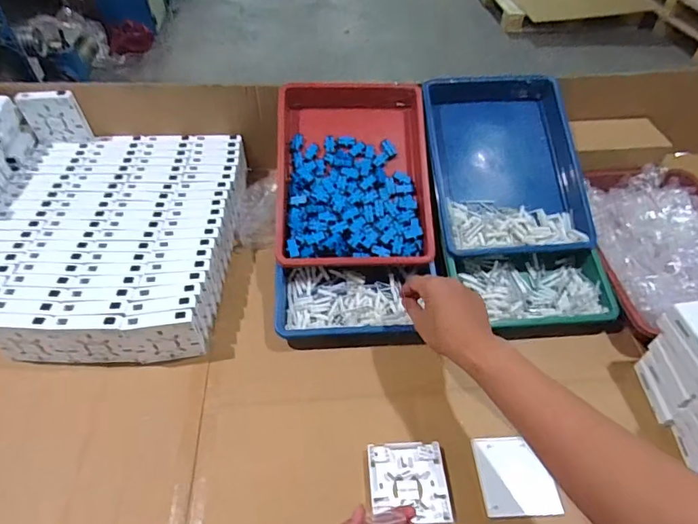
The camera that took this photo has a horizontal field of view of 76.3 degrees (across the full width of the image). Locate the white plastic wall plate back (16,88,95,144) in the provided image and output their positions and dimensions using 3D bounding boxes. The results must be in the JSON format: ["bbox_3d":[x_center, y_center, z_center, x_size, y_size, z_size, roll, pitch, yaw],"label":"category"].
[{"bbox_3d":[-0.505,-0.249,0.766,0.092,0.088,0.018,-6,49,-7],"label":"white plastic wall plate back"}]

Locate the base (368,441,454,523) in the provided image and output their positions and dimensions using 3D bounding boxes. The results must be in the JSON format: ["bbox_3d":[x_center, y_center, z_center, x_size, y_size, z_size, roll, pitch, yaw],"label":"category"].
[{"bbox_3d":[0.069,0.256,0.517,0.087,0.014,0.084,-2,49,-3],"label":"base"}]

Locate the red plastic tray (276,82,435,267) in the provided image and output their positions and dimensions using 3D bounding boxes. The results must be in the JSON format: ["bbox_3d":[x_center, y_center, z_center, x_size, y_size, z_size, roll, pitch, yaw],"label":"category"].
[{"bbox_3d":[0.005,-0.150,0.723,0.239,0.068,0.326,0,69,-5],"label":"red plastic tray"}]

